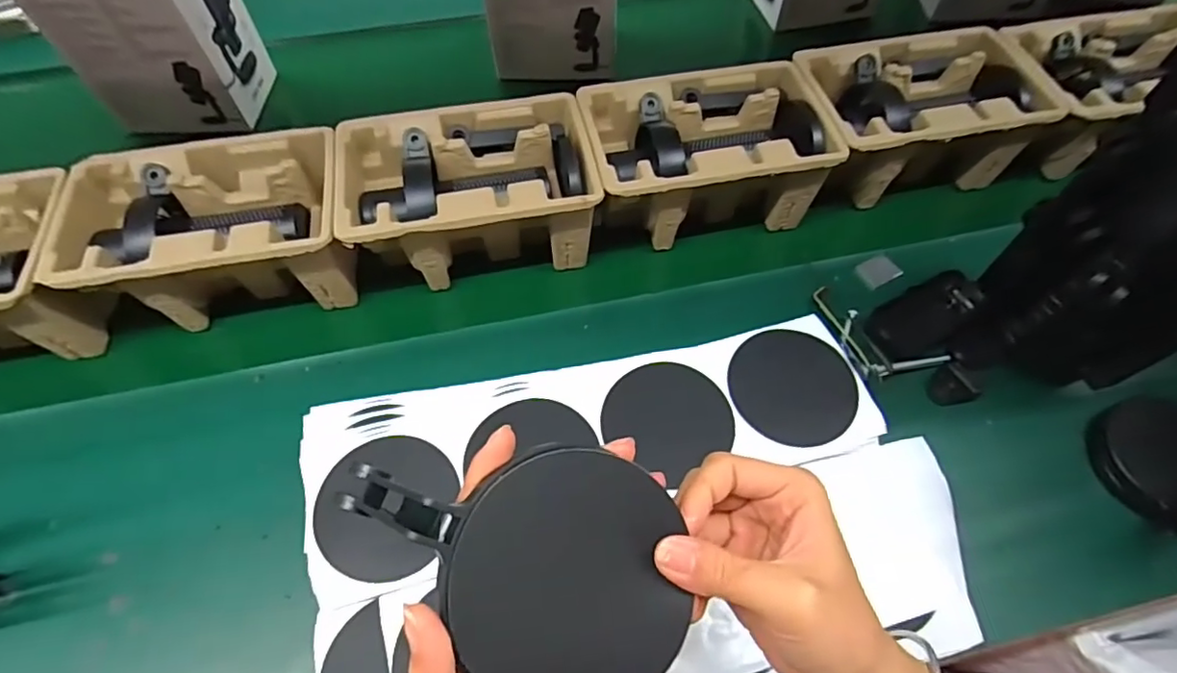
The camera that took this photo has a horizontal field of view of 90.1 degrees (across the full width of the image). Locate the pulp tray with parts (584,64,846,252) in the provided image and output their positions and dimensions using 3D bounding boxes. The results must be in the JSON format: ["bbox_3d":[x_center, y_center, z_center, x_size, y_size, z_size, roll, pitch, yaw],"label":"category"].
[{"bbox_3d":[0.111,-0.180,0.590,0.221,0.099,0.144,-9,62,-6],"label":"pulp tray with parts"}]

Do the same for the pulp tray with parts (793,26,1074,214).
[{"bbox_3d":[0.335,-0.230,0.618,0.232,0.096,0.146,-11,62,-7],"label":"pulp tray with parts"}]

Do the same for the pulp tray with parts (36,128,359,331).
[{"bbox_3d":[-0.334,-0.090,0.541,0.233,0.106,0.143,-9,60,-9],"label":"pulp tray with parts"}]

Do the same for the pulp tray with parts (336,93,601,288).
[{"bbox_3d":[-0.113,-0.133,0.565,0.226,0.100,0.142,-10,60,-9],"label":"pulp tray with parts"}]

